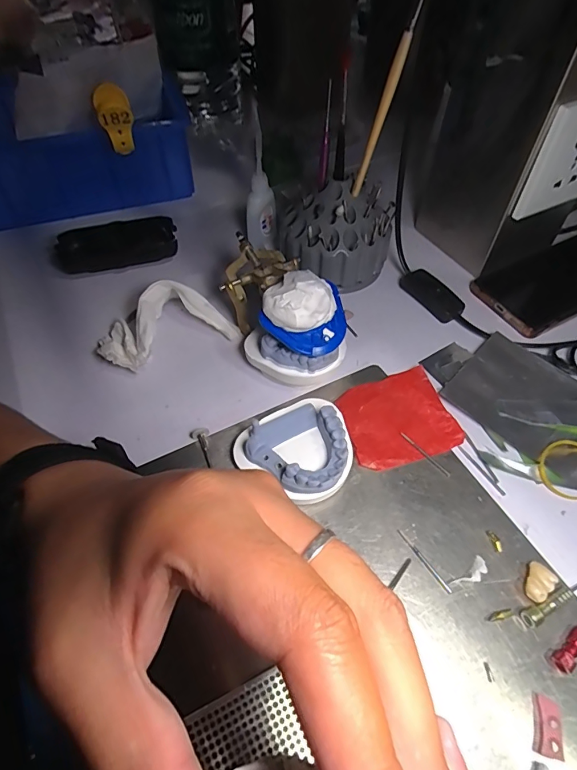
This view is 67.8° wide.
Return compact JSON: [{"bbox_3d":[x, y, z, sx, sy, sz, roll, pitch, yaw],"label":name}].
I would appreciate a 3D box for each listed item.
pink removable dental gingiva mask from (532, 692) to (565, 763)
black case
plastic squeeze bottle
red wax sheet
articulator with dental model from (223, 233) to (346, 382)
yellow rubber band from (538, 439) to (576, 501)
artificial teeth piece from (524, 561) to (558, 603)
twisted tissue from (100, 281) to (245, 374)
[{"bbox_3d":[0.128,0.168,0.211,0.013,0.004,0.024,16,53,10],"label":"pink removable dental gingiva mask"},{"bbox_3d":[-0.175,-0.143,0.435,0.118,0.027,0.042,-11,53,-10],"label":"black case"},{"bbox_3d":[-0.026,-0.192,0.415,0.029,0.124,0.029,2,52,0],"label":"plastic squeeze bottle"},{"bbox_3d":[0.080,0.024,0.322,0.079,0.004,0.071,-16,58,-11],"label":"red wax sheet"},{"bbox_3d":[-0.004,-0.063,0.339,0.073,0.083,0.114,-14,54,-12],"label":"articulator with dental model"},{"bbox_3d":[0.196,0.058,0.295,0.044,0.007,0.039,-24,56,-19],"label":"yellow rubber band"},{"bbox_3d":[0.146,0.115,0.249,0.013,0.011,0.022,23,55,16],"label":"artificial teeth piece"},{"bbox_3d":[-0.103,-0.047,0.356,0.081,0.042,0.099,37,60,24],"label":"twisted tissue"}]

